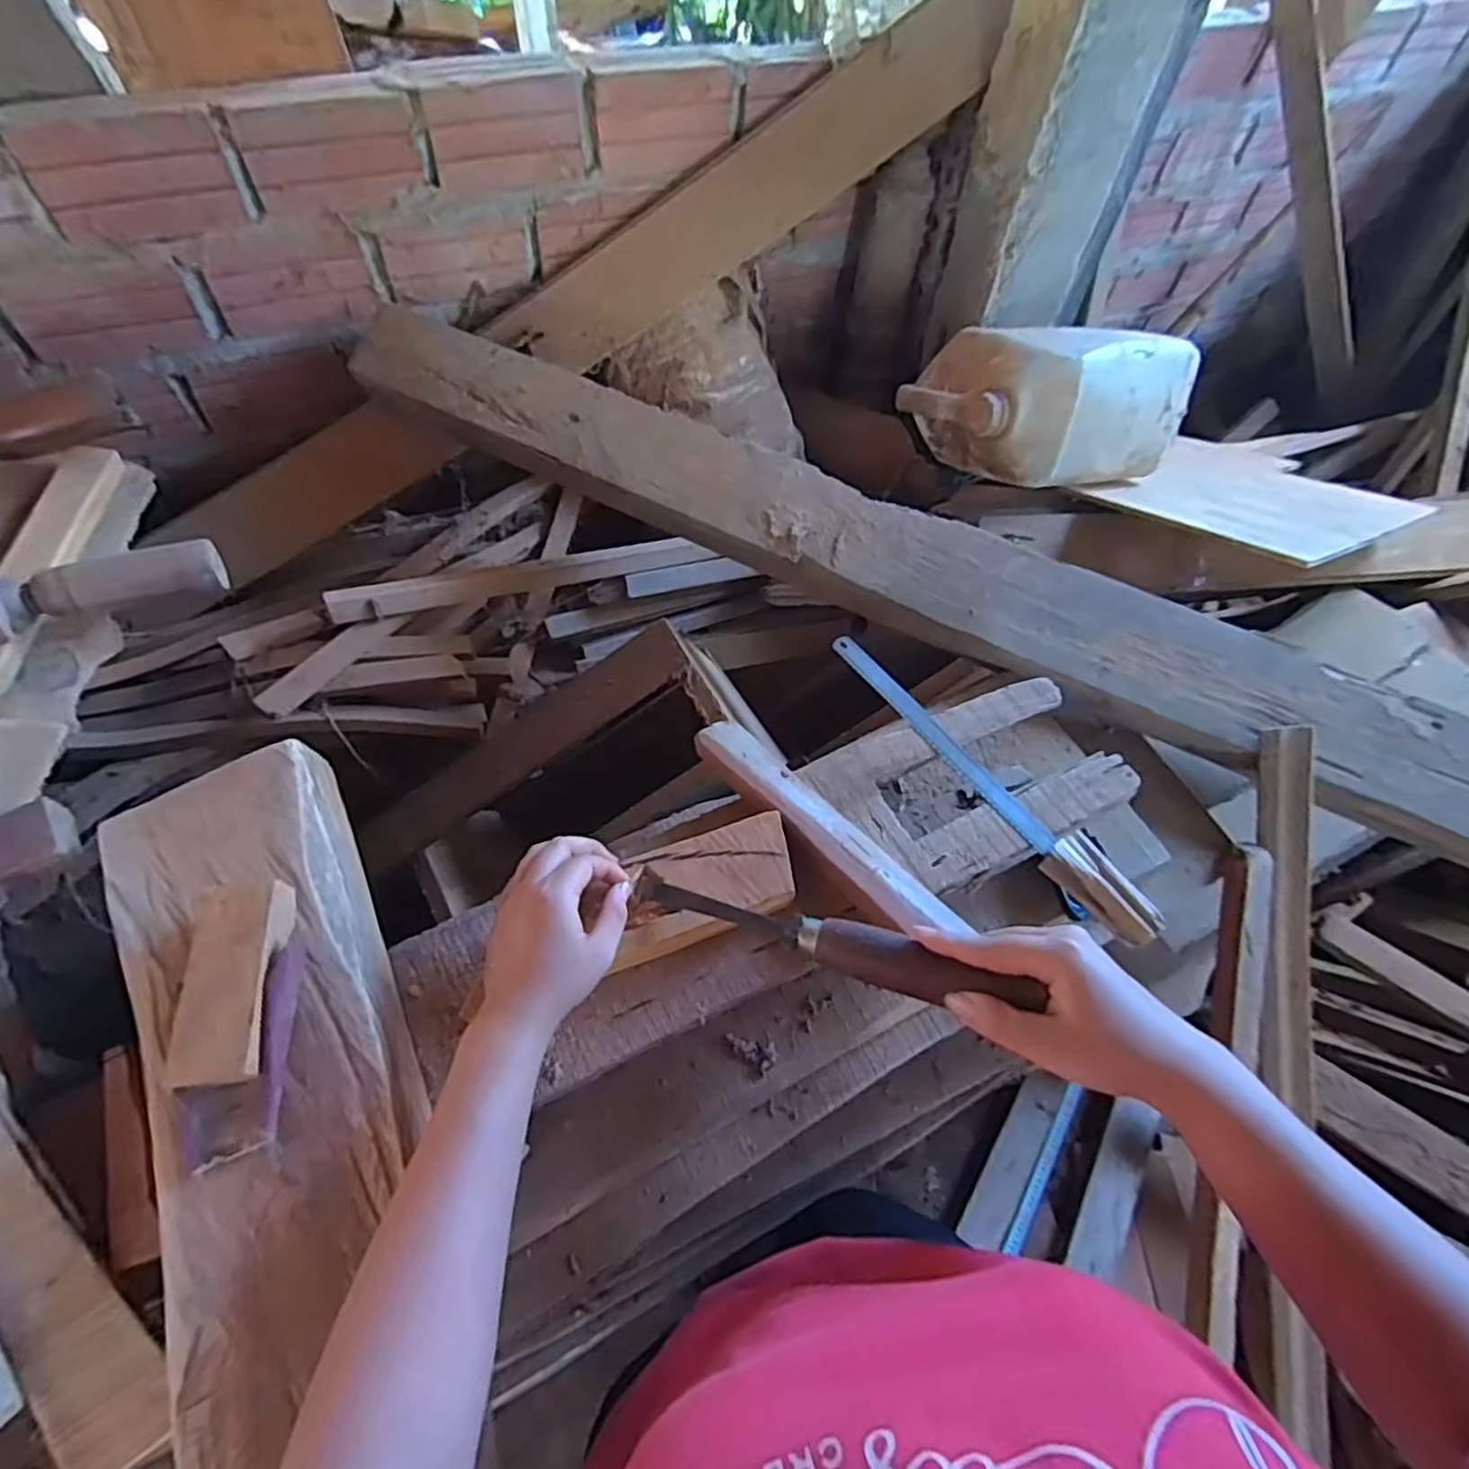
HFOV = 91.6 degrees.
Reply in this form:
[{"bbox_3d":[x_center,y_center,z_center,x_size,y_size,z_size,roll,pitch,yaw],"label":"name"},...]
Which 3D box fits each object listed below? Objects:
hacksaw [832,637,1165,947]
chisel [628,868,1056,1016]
[{"bbox_3d":[0.207,0.030,0.591,0.043,0.021,0.332,-30,64,-20],"label":"hacksaw"},{"bbox_3d":[0.044,0.121,0.430,0.256,0.020,0.027,7,53,34],"label":"chisel"}]

